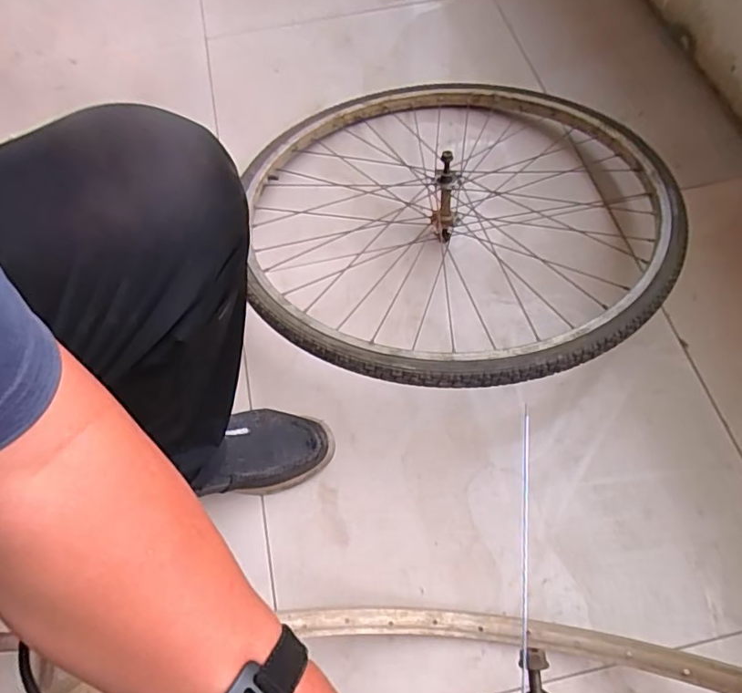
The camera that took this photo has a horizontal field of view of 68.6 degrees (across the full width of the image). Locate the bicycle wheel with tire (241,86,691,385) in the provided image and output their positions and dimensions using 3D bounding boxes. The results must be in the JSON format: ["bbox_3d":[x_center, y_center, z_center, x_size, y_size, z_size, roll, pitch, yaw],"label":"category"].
[{"bbox_3d":[0.114,-0.181,0.789,0.554,0.161,0.563,-1,64,2],"label":"bicycle wheel with tire"}]

